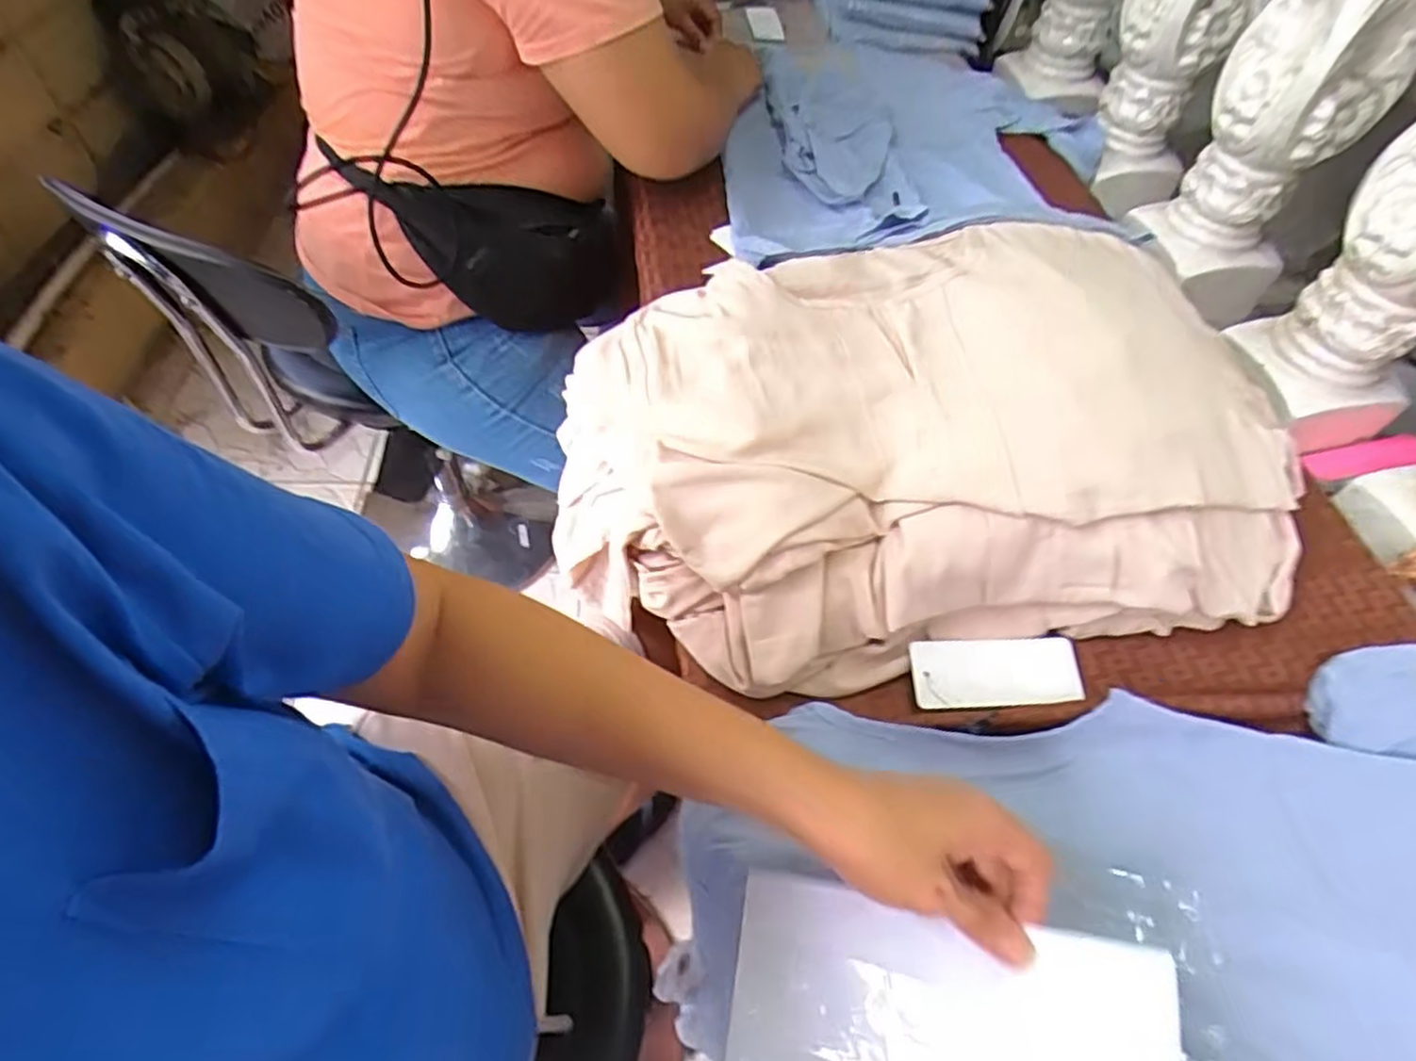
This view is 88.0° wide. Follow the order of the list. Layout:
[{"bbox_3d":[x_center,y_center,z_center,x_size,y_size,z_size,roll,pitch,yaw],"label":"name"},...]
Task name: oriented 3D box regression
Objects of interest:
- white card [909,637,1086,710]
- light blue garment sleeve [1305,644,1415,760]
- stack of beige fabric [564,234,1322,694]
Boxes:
[{"bbox_3d":[0.202,0.099,0.510,0.125,0.007,0.046,0,67,-10],"label":"white card"},{"bbox_3d":[0.467,0.120,0.477,0.136,0.059,0.073,2,55,-2],"label":"light blue garment sleeve"},{"bbox_3d":[0.163,-0.062,0.558,0.543,0.194,0.309,-5,56,-8],"label":"stack of beige fabric"}]

